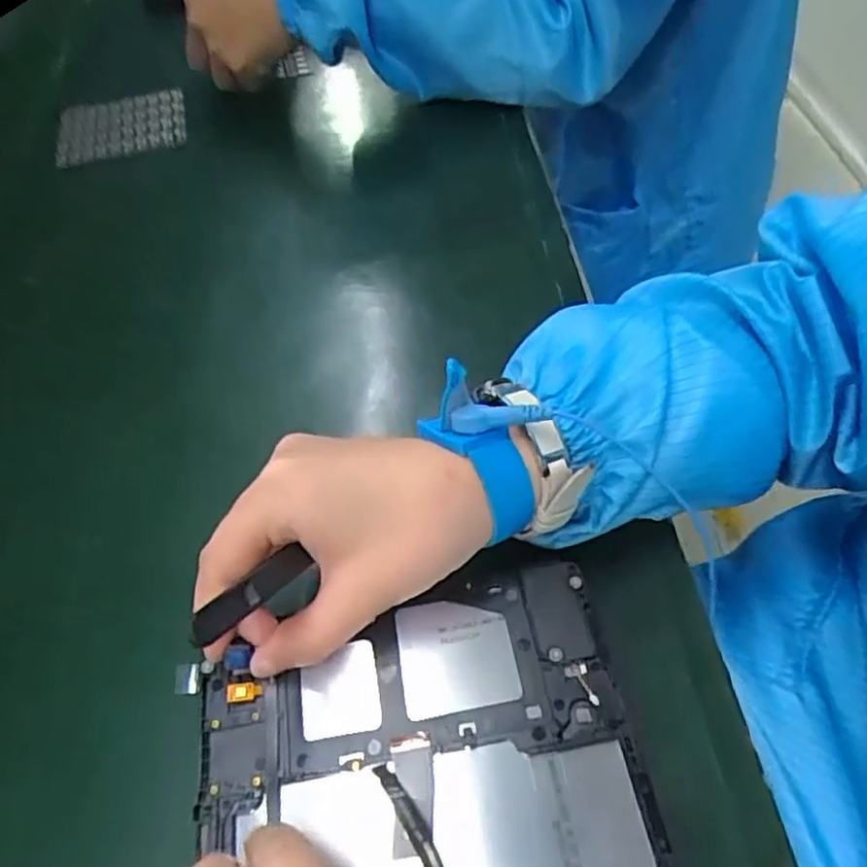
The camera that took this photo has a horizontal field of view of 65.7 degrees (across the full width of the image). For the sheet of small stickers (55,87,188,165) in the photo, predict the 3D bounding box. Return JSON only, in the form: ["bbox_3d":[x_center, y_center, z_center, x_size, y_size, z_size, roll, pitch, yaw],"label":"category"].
[{"bbox_3d":[-0.247,-0.244,0.531,0.100,0.007,0.082,-13,54,-3],"label":"sheet of small stickers"}]

